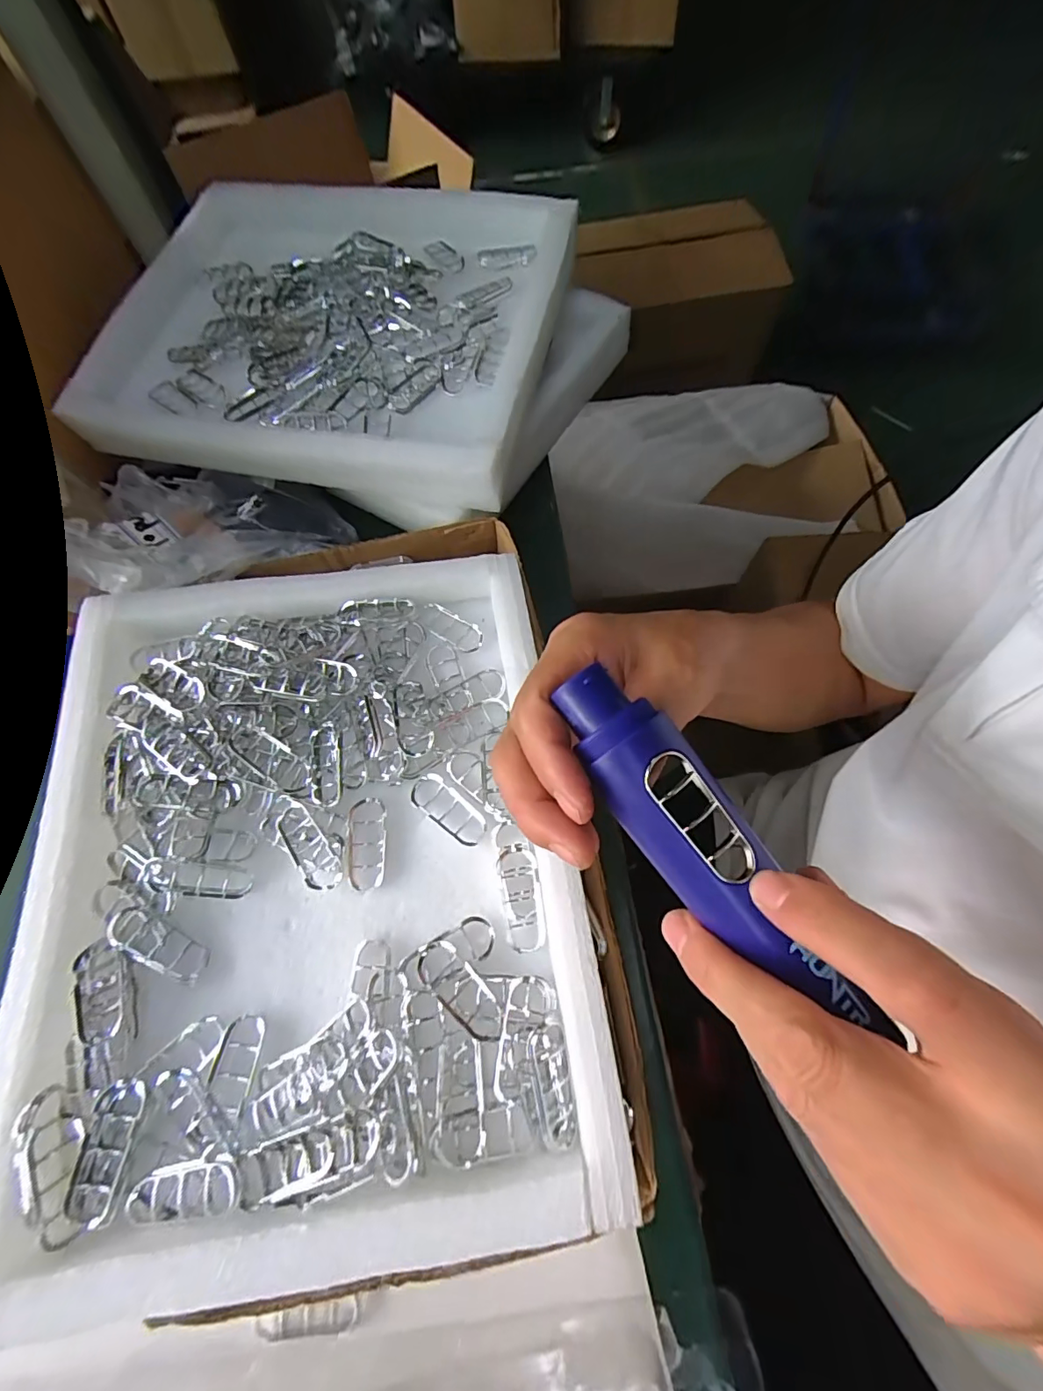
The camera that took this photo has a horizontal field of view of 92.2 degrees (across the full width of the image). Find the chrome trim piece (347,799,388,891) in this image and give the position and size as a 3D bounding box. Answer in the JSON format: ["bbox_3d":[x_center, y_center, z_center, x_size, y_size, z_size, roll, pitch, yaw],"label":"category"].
[{"bbox_3d":[-0.089,0.085,0.288,0.022,0.004,0.050,-7,68,0],"label":"chrome trim piece"}]

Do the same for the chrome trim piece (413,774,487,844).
[{"bbox_3d":[-0.042,0.066,0.294,0.051,0.007,0.022,34,73,15],"label":"chrome trim piece"}]

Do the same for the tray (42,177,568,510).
[{"bbox_3d":[-0.161,-0.309,0.422,0.377,0.053,0.290,9,69,6],"label":"tray"}]

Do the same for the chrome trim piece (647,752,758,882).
[{"bbox_3d":[0.062,0.042,0.172,0.017,0.004,0.049,-36,84,-12],"label":"chrome trim piece"}]

